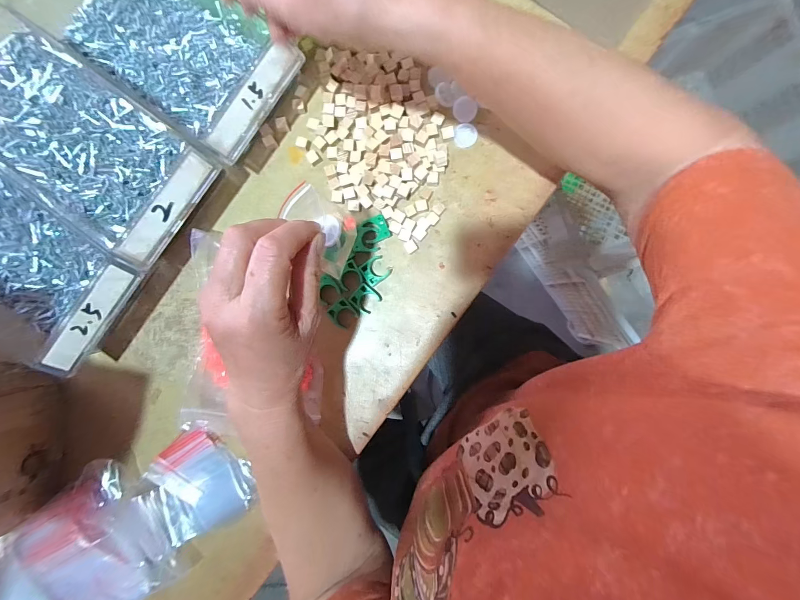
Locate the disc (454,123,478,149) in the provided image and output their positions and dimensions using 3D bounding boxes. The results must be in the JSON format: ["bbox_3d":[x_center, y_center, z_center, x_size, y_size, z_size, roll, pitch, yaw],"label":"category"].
[{"bbox_3d":[0.066,-0.166,0.355,0.023,0.004,0.024,0,90,3],"label":"disc"}]

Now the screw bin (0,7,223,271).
[{"bbox_3d":[-0.306,-0.149,0.337,0.266,0.049,0.133,37,92,2],"label":"screw bin"}]

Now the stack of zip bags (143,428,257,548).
[{"bbox_3d":[-0.203,0.185,0.360,0.095,0.013,0.096,-29,89,2],"label":"stack of zip bags"}]

